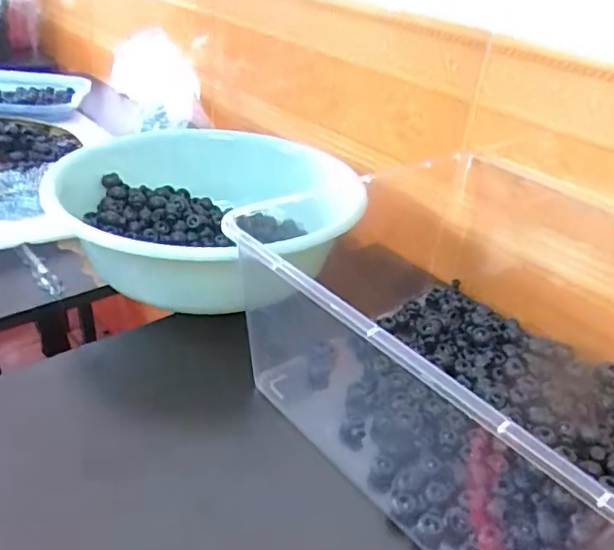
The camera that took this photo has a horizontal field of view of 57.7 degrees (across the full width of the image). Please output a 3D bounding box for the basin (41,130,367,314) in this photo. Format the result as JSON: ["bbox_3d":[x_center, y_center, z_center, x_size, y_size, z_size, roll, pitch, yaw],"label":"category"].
[{"bbox_3d":[-0.101,-0.048,0.558,0.258,0.115,0.262,4,32,-3],"label":"basin"}]

